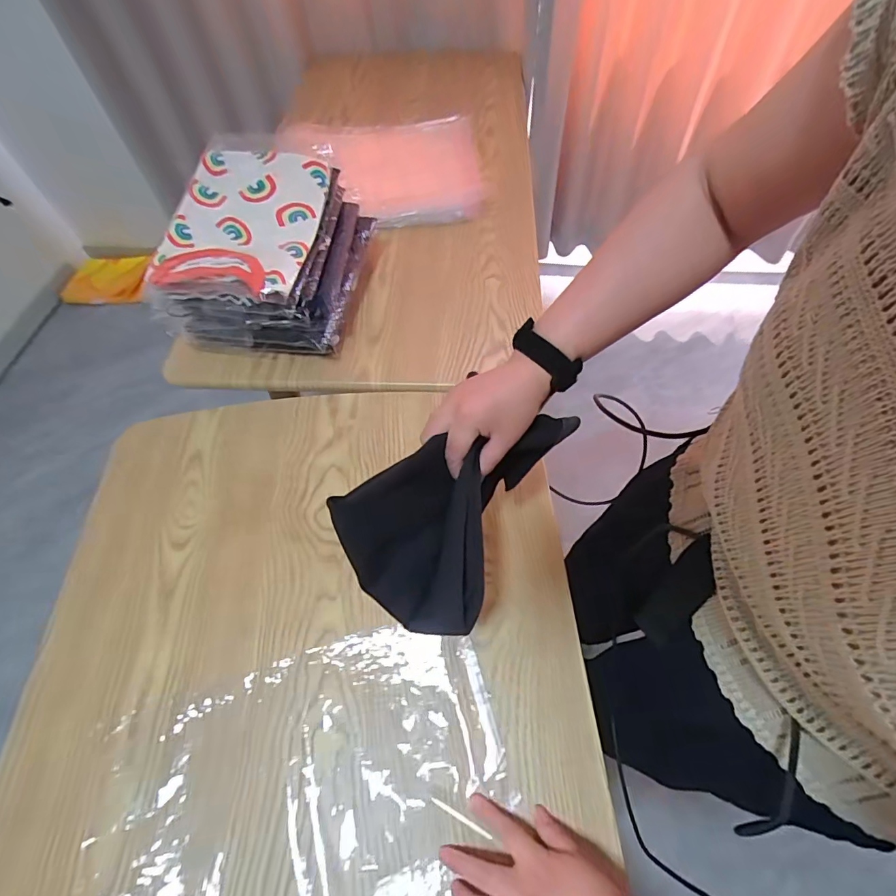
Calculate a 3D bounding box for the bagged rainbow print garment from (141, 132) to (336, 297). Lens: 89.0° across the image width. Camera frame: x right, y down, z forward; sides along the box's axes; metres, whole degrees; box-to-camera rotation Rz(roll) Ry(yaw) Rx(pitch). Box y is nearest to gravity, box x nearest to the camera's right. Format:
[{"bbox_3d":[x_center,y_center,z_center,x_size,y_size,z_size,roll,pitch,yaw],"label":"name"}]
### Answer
[{"bbox_3d":[-0.276,-0.321,0.622,0.196,0.028,0.263,9,75,6],"label":"bagged rainbow print garment"}]

